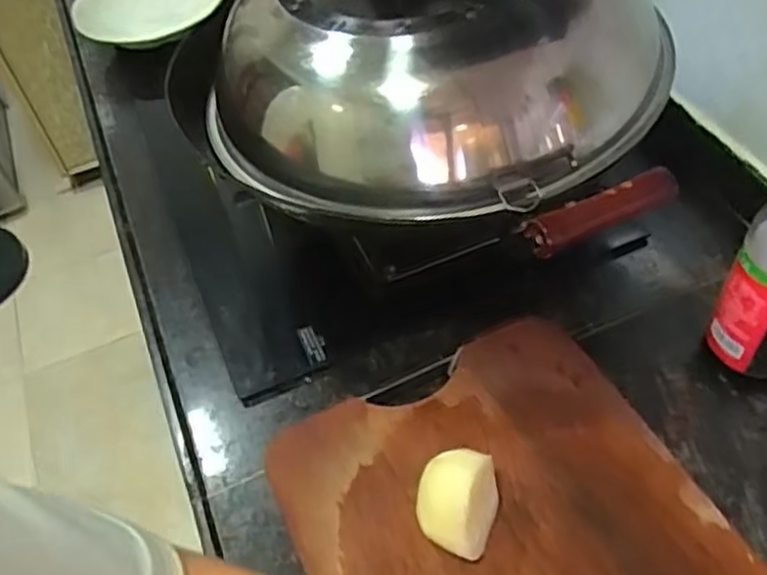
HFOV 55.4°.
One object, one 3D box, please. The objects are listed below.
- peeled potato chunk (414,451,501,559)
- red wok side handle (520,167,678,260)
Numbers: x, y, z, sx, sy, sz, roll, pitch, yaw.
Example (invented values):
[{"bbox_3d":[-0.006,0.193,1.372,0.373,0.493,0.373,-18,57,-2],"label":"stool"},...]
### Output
[{"bbox_3d":[0.051,0.149,0.508,0.050,0.053,0.062,14,54,17],"label":"peeled potato chunk"},{"bbox_3d":[0.142,-0.050,0.473,0.112,0.022,0.020,-25,53,-14],"label":"red wok side handle"}]

